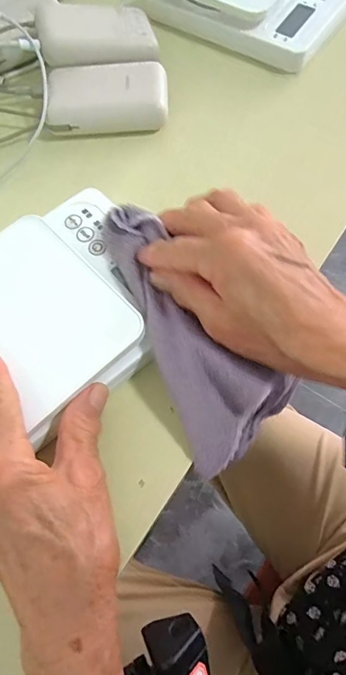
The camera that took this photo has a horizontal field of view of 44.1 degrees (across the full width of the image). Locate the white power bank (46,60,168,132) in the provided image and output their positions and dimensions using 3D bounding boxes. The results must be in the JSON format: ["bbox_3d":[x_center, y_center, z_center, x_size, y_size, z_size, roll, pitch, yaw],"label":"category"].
[{"bbox_3d":[-0.055,-0.207,0.369,0.099,0.028,0.064,-4,67,1],"label":"white power bank"}]

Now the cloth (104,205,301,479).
[{"bbox_3d":[0.005,-0.009,0.274,0.065,0.037,0.177,-28,77,-9],"label":"cloth"}]

